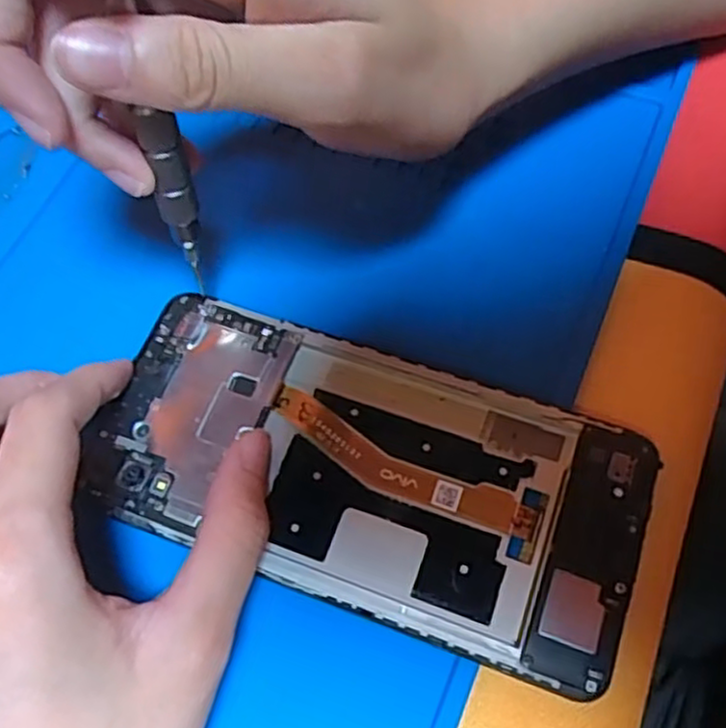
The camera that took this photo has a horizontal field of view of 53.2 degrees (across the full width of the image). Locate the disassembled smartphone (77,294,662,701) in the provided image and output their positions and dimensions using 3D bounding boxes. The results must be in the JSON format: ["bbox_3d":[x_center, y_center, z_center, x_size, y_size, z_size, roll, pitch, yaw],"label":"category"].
[{"bbox_3d":[0.000,0.029,0.200,0.147,0.006,0.070,20,68,12],"label":"disassembled smartphone"}]

